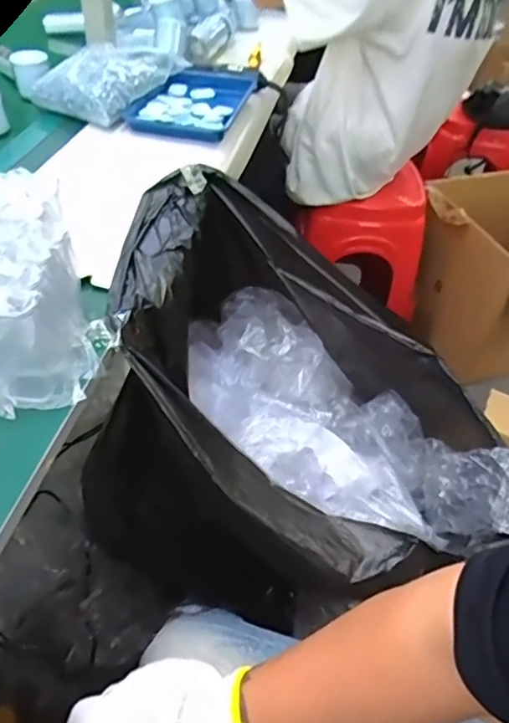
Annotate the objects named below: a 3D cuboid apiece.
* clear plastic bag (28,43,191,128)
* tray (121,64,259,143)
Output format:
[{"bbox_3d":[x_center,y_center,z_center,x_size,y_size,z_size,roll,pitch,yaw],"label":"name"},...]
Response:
[{"bbox_3d":[-0.228,-0.462,0.907,0.153,0.063,0.219,24,49,16],"label":"clear plastic bag"},{"bbox_3d":[-0.097,-0.425,0.916,0.154,0.026,0.230,14,47,7],"label":"tray"}]

